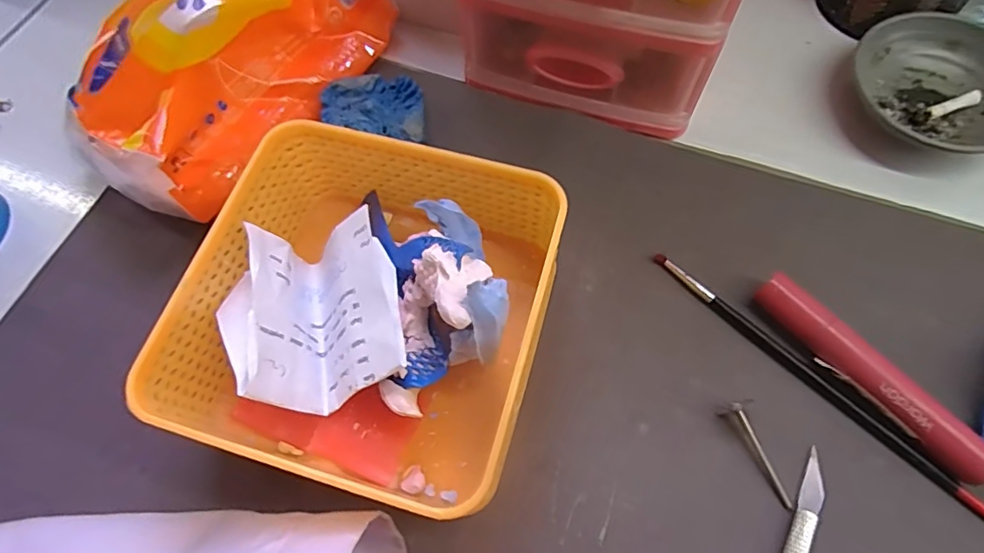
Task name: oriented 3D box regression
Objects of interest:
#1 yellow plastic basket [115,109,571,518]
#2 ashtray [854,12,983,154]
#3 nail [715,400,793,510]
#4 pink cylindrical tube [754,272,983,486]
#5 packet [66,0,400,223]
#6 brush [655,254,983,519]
[{"bbox_3d":[-0.046,0.017,0.221,0.130,0.067,0.135,14,68,9],"label":"yellow plastic basket"},{"bbox_3d":[0.238,-0.100,0.280,0.074,0.028,0.080,-19,67,-5],"label":"ashtray"},{"bbox_3d":[0.111,0.072,0.217,0.010,0.012,0.044,-24,67,-7],"label":"nail"},{"bbox_3d":[0.157,0.041,0.225,0.013,0.017,0.105,-39,70,-13],"label":"pink cylindrical tube"},{"bbox_3d":[-0.135,-0.114,0.279,0.083,0.076,0.174,27,71,14],"label":"packet"},{"bbox_3d":[0.141,0.045,0.232,0.007,0.005,0.170,-42,71,-14],"label":"brush"}]

